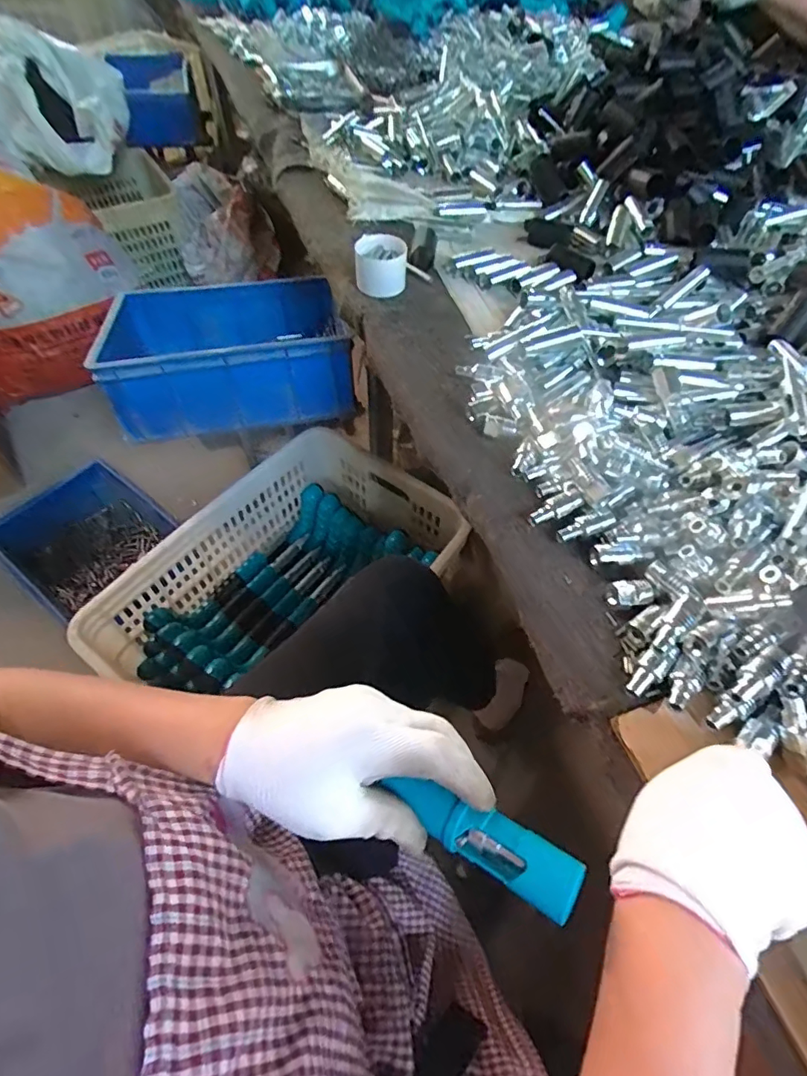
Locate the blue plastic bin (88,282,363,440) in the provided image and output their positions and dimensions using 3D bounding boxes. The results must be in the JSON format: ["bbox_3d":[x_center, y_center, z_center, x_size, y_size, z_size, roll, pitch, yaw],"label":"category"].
[{"bbox_3d":[-0.297,-0.331,0.899,0.376,0.145,0.262,-11,57,-9],"label":"blue plastic bin"}]

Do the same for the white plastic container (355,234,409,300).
[{"bbox_3d":[-0.029,-0.356,0.676,0.066,0.047,0.065,5,56,2],"label":"white plastic container"}]

